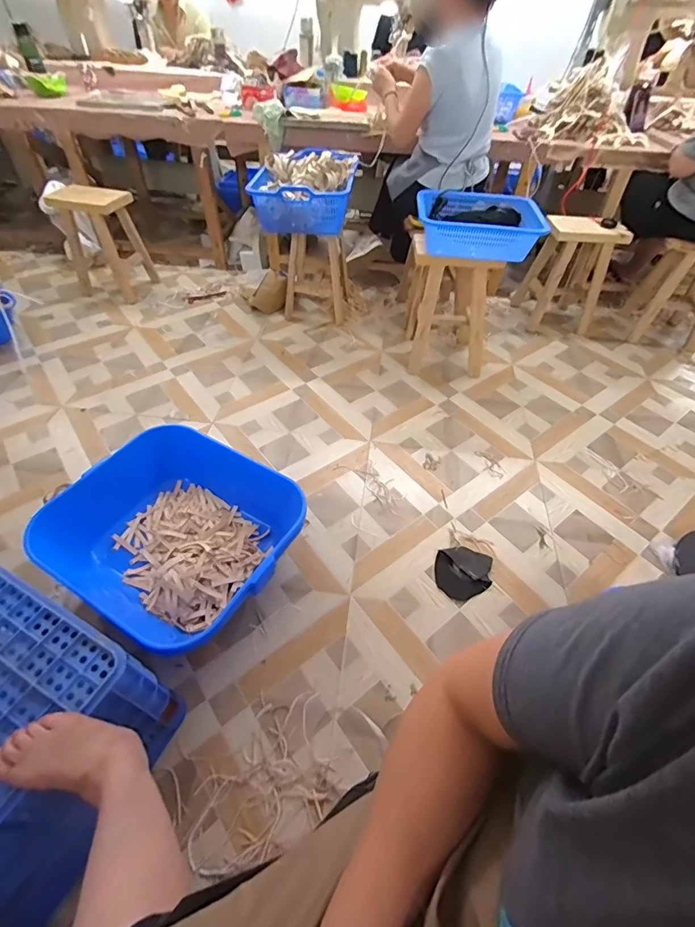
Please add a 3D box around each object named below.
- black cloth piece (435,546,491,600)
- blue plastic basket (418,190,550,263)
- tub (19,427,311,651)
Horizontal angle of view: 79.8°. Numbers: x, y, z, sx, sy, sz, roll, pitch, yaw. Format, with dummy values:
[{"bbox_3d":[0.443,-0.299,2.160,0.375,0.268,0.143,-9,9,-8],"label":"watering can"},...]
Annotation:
[{"bbox_3d":[0.331,0.310,1.186,0.152,0.018,0.162,12,49,7],"label":"black cloth piece"},{"bbox_3d":[0.475,-0.878,1.532,0.448,0.124,0.302,14,49,8],"label":"blue plastic basket"},{"bbox_3d":[-0.469,0.193,1.147,0.644,0.187,0.520,23,51,16],"label":"tub"}]

